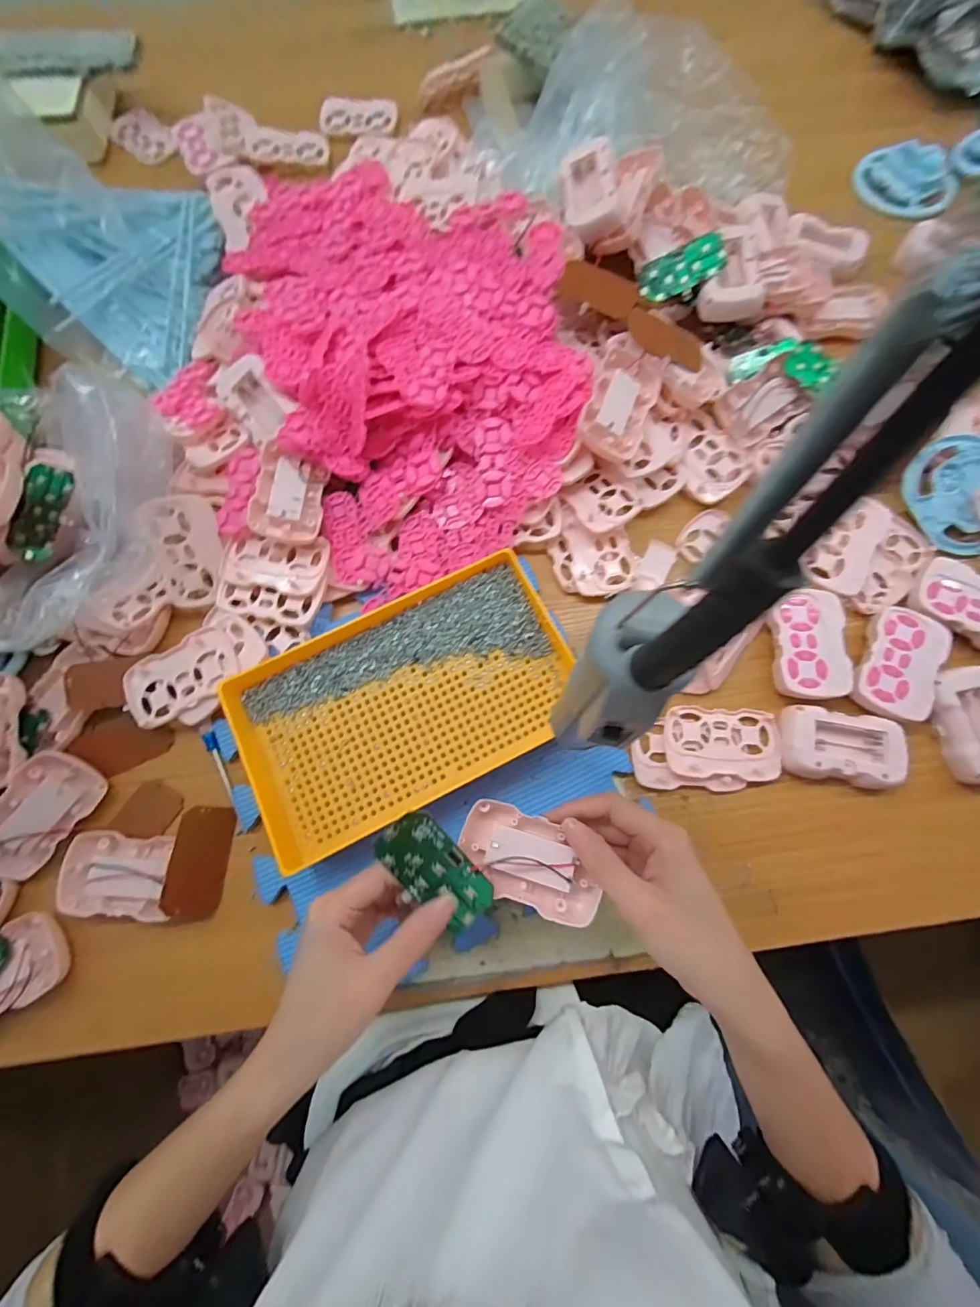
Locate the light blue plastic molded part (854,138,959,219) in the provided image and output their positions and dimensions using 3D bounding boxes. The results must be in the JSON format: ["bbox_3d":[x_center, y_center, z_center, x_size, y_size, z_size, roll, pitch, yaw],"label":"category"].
[{"bbox_3d":[0.450,-0.516,0.521,0.067,0.029,0.098,-36,78,-8],"label":"light blue plastic molded part"}]

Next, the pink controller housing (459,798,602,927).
[{"bbox_3d":[0.025,0.126,0.291,0.088,0.022,0.050,18,80,3],"label":"pink controller housing"}]

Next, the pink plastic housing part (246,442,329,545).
[{"bbox_3d":[-0.164,-0.131,0.395,0.052,0.014,0.073,10,80,-17],"label":"pink plastic housing part"}]

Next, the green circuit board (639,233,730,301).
[{"bbox_3d":[0.180,-0.353,0.445,0.077,0.009,0.042,-14,92,19],"label":"green circuit board"}]

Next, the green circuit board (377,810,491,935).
[{"bbox_3d":[-0.030,0.123,0.272,0.073,0.004,0.037,44,82,-7],"label":"green circuit board"}]

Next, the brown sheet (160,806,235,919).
[{"bbox_3d":[-0.212,0.152,0.350,0.038,0.004,0.076,19,69,-40],"label":"brown sheet"}]

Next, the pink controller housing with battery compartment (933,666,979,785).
[{"bbox_3d":[0.374,0.054,0.364,0.054,0.017,0.085,-14,76,-3],"label":"pink controller housing with battery compartment"}]

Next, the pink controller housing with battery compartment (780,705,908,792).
[{"bbox_3d":[0.267,0.071,0.367,0.084,0.023,0.053,8,76,3],"label":"pink controller housing with battery compartment"}]

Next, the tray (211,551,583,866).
[{"bbox_3d":[-0.060,0.037,0.369,0.249,0.030,0.152,-26,77,-6],"label":"tray"}]

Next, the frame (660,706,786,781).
[{"bbox_3d":[0.180,0.070,0.374,0.086,0.008,0.053,3,76,1],"label":"frame"}]

